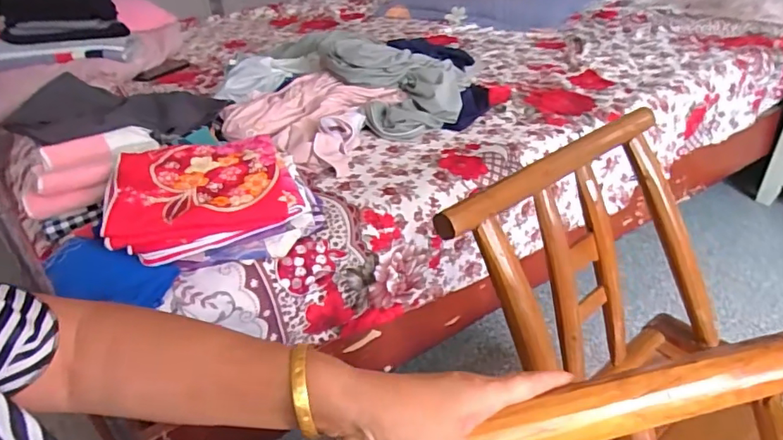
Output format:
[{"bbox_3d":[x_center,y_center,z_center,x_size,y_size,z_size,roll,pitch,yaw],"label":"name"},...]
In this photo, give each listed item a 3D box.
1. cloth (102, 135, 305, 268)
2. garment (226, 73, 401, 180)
[{"bbox_3d":[-0.249,-0.038,0.676,0.232,0.083,0.154,-14,35,-13],"label":"cloth"},{"bbox_3d":[-0.170,-0.200,0.990,0.296,0.091,0.277,9,36,21],"label":"garment"}]

